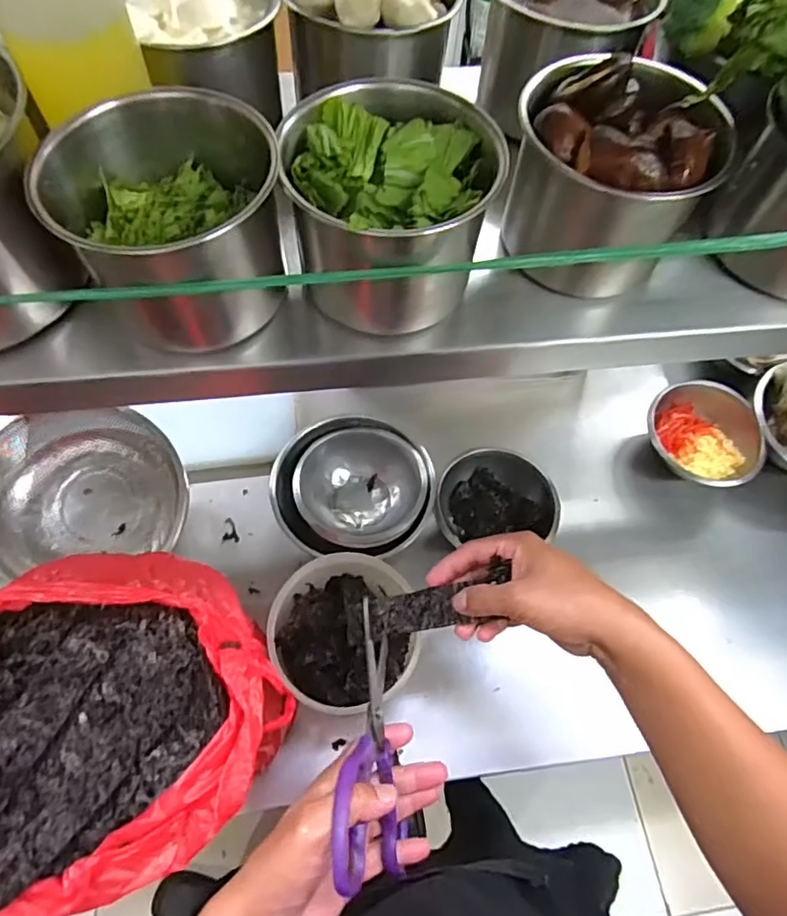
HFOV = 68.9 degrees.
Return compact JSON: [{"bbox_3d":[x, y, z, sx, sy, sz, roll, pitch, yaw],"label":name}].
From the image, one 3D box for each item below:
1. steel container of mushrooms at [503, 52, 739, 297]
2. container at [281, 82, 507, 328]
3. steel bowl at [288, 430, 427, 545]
[{"bbox_3d":[0.128,-0.167,0.359,0.109,0.107,0.093,23,63,9],"label":"steel container of mushrooms"},{"bbox_3d":[-0.001,-0.140,0.339,0.112,0.112,0.105,-11,63,-9],"label":"container"},{"bbox_3d":[-0.040,0.042,0.714,0.151,0.070,0.150,1,62,-3],"label":"steel bowl"}]

